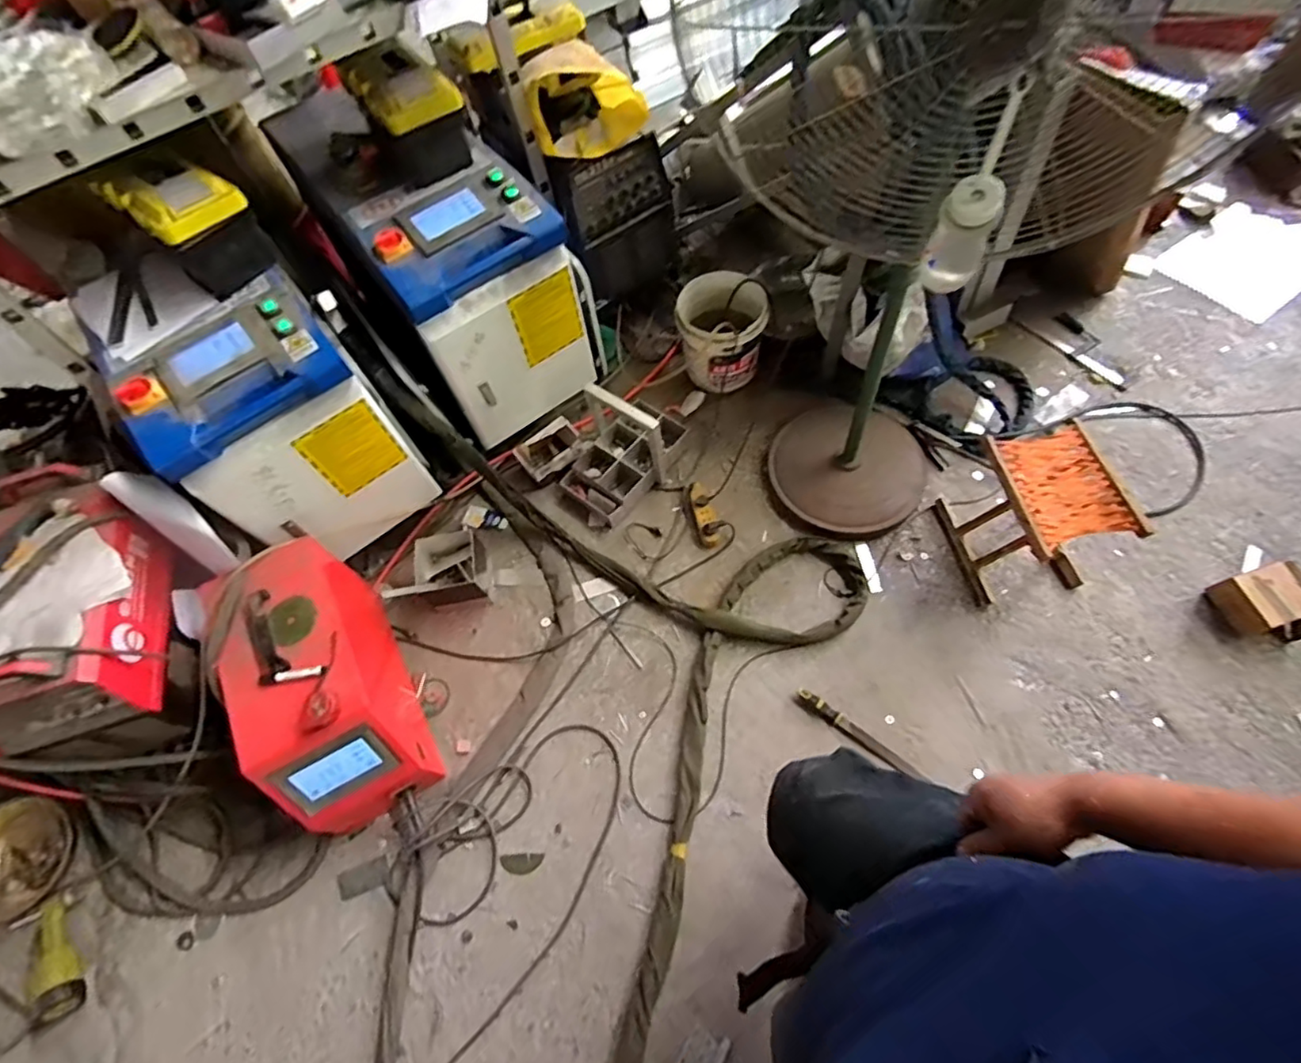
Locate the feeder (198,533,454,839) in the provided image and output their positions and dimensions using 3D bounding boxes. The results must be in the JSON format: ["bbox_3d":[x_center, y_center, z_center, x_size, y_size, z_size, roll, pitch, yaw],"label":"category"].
[{"bbox_3d":[-0.747,0.346,1.388,0.288,0.376,0.611,-28,65,-11],"label":"feeder"}]

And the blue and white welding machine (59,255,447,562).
[{"bbox_3d":[-0.919,-0.309,1.479,0.421,0.525,0.564,-35,65,-12],"label":"blue and white welding machine"}]

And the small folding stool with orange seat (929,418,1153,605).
[{"bbox_3d":[0.963,-0.026,1.524,0.265,0.324,0.353,-14,63,-1],"label":"small folding stool with orange seat"}]

